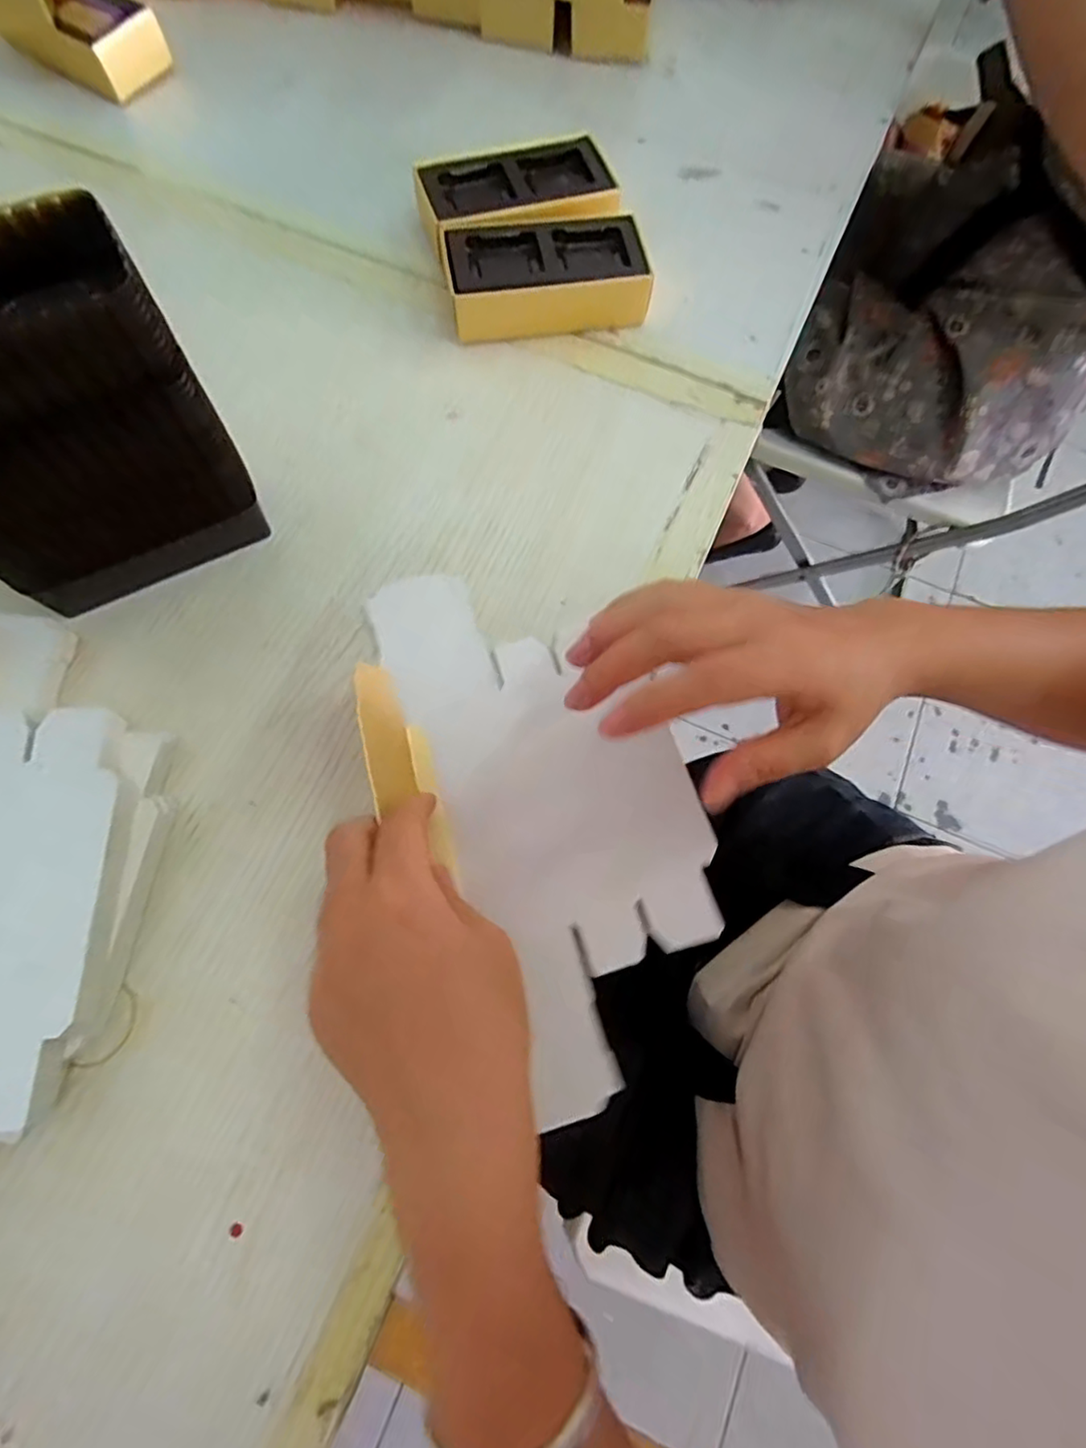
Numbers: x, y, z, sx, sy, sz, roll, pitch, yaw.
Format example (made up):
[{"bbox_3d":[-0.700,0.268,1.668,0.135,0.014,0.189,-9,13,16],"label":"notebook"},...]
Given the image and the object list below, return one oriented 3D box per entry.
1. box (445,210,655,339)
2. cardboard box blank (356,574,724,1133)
[{"bbox_3d":[0.001,-0.263,0.370,0.112,0.034,0.059,-7,72,-5],"label":"box"},{"bbox_3d":[-0.004,0.027,0.280,0.115,0.024,0.237,-28,75,-11],"label":"cardboard box blank"}]

